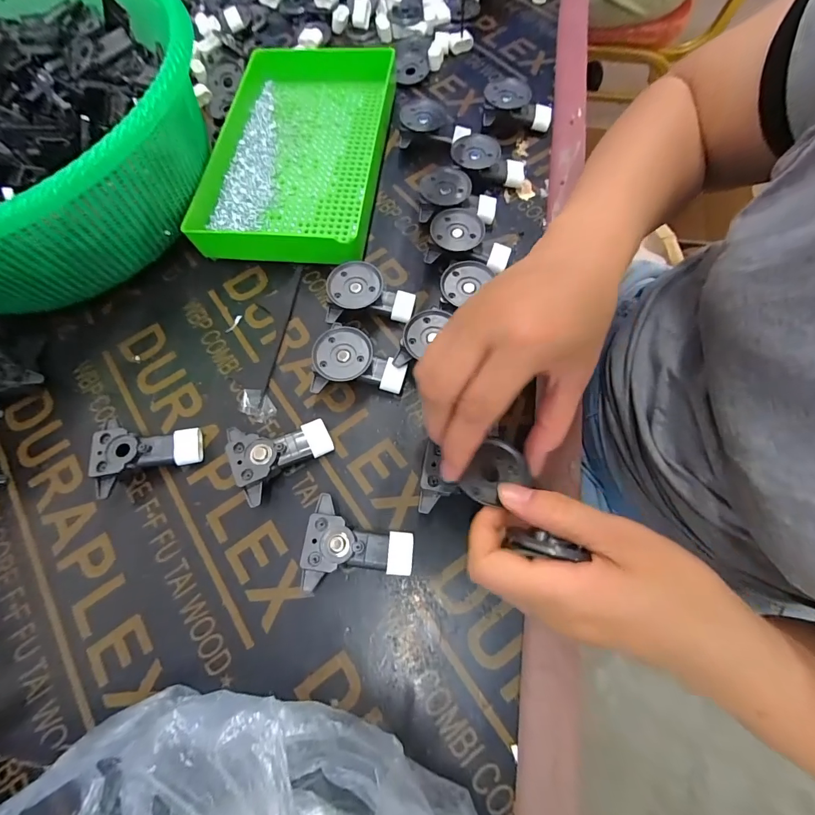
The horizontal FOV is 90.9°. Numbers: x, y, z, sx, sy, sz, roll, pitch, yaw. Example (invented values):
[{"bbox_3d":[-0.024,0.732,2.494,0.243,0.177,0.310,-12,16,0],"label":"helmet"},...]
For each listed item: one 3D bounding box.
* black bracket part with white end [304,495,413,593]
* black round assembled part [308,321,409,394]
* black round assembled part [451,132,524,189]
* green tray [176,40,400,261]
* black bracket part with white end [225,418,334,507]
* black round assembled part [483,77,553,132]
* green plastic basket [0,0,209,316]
[{"bbox_3d":[-0.030,0.087,0.254,0.065,0.026,0.052,6,69,2],"label":"black bracket part with white end"},{"bbox_3d":[-0.036,-0.034,0.301,0.066,0.028,0.050,-2,69,-1],"label":"black round assembled part"},{"bbox_3d":[0.073,-0.219,0.361,0.065,0.029,0.037,6,69,2],"label":"black round assembled part"},{"bbox_3d":[-0.102,-0.243,0.374,0.150,0.031,0.245,6,69,2],"label":"green tray"},{"bbox_3d":[-0.086,0.031,0.279,0.064,0.023,0.049,-24,71,-9],"label":"black bracket part with white end"},{"bbox_3d":[0.104,-0.291,0.391,0.066,0.030,0.044,-8,69,-3],"label":"black round assembled part"},{"bbox_3d":[-0.338,-0.220,0.331,0.348,0.119,0.312,19,70,7],"label":"green plastic basket"}]

